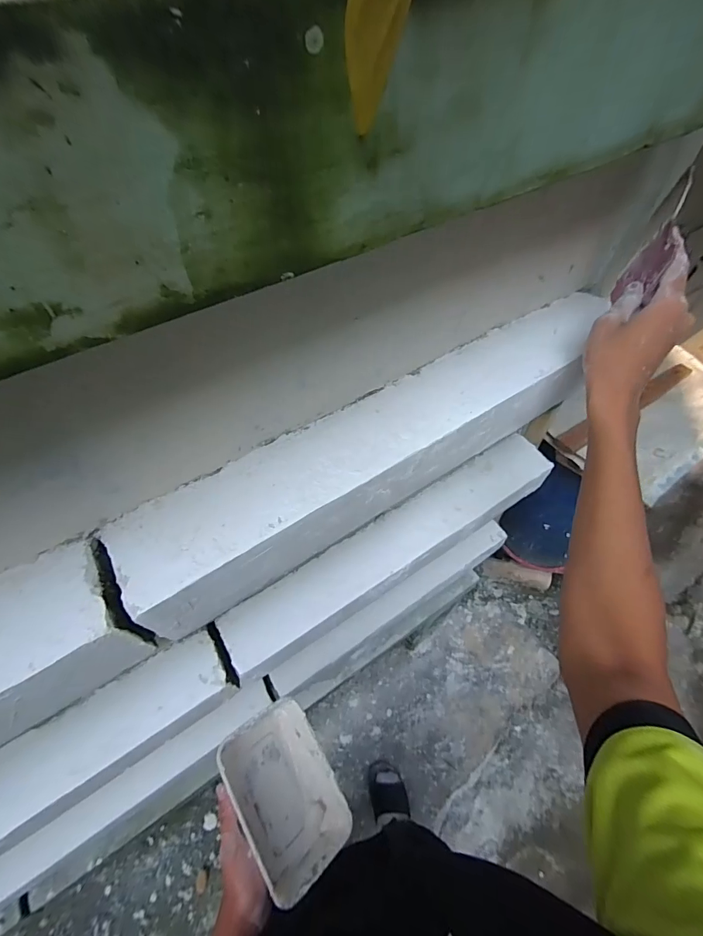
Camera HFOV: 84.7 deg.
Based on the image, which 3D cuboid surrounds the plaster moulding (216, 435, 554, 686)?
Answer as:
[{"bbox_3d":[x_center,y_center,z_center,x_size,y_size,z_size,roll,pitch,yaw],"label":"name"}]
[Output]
[{"bbox_3d":[0.085,0.123,0.627,0.590,0.050,0.100,-28,57,-17],"label":"plaster moulding"}]

